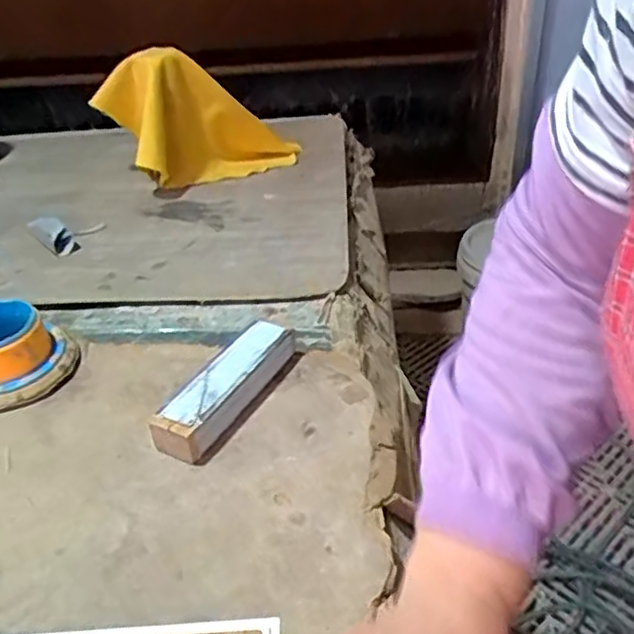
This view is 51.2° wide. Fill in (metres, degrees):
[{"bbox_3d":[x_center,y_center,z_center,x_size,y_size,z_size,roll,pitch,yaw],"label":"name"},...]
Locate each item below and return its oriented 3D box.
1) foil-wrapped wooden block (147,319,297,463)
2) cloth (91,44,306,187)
[{"bbox_3d":[-0.072,0.057,0.556,0.044,0.039,0.153,16,36,24],"label":"foil-wrapped wooden block"},{"bbox_3d":[-0.197,-0.328,1.062,0.266,0.204,0.224,-24,38,-28],"label":"cloth"}]

